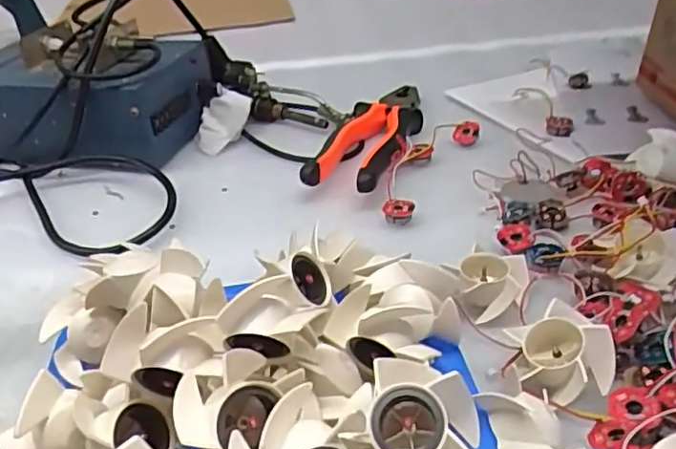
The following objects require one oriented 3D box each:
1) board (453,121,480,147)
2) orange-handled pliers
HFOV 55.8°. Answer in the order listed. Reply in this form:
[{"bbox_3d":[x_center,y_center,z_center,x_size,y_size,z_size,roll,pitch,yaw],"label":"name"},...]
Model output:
[{"bbox_3d":[0.095,-0.068,0.474,0.019,0.015,0.007,1,33,9],"label":"board"},{"bbox_3d":[0.031,-0.070,0.475,0.051,0.025,0.174,8,35,20],"label":"orange-handled pliers"}]

